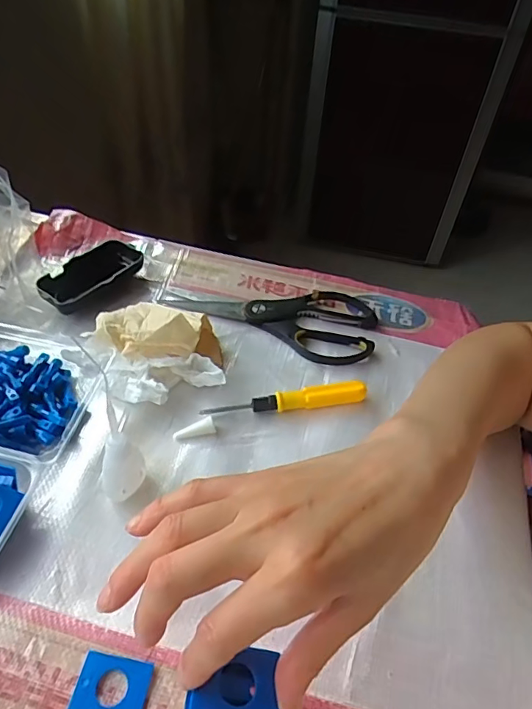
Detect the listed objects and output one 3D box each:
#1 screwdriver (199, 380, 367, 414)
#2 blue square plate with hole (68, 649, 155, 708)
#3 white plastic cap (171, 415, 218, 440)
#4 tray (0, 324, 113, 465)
[{"bbox_3d":[0.018,0.041,0.429,0.142,0.020,0.014,-6,48,-10],"label":"screwdriver"},{"bbox_3d":[-0.089,0.194,0.285,0.041,0.004,0.032,9,47,4],"label":"blue square plate with hole"},{"bbox_3d":[-0.059,0.063,0.404,0.036,0.011,0.010,-19,50,-2],"label":"white plastic cap"},{"bbox_3d":[-0.238,0.021,0.412,0.190,0.033,0.139,10,47,5],"label":"tray"}]

